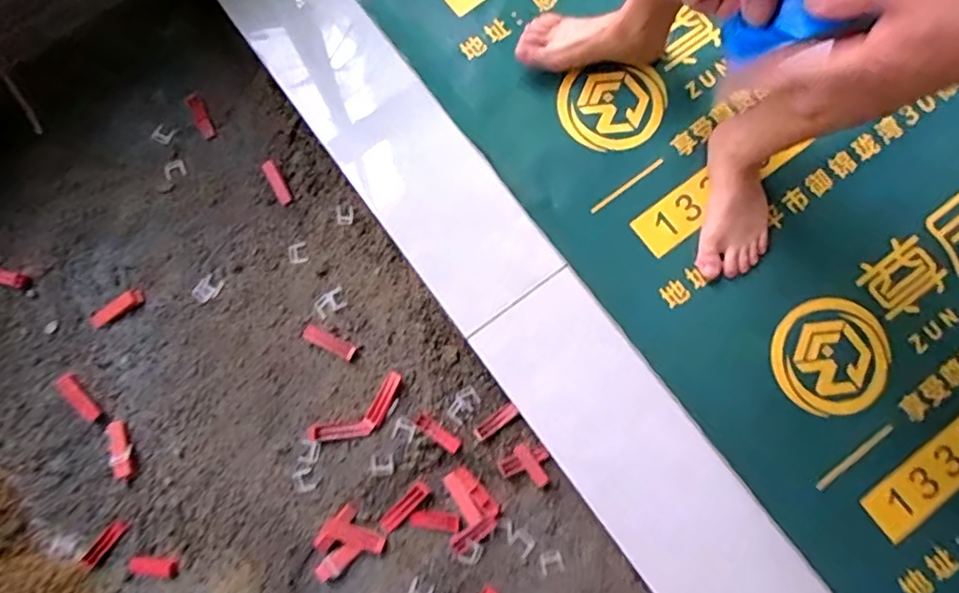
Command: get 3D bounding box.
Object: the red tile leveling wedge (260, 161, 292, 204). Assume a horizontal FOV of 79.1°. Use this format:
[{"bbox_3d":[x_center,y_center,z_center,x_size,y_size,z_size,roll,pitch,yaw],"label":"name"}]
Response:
[{"bbox_3d":[-0.326,-0.183,0.935,0.024,0.016,0.076,-29,81,-4],"label":"red tile leveling wedge"}]

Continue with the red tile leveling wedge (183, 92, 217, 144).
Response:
[{"bbox_3d":[-0.464,-0.300,0.970,0.028,0.007,0.087,-30,81,-5],"label":"red tile leveling wedge"}]

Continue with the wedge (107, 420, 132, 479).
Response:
[{"bbox_3d":[-0.541,0.230,0.871,0.030,0.010,0.085,-12,80,-2],"label":"wedge"}]

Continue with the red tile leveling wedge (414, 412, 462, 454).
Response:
[{"bbox_3d":[-0.064,0.203,0.869,0.078,0.009,0.023,34,82,6],"label":"red tile leveling wedge"}]

